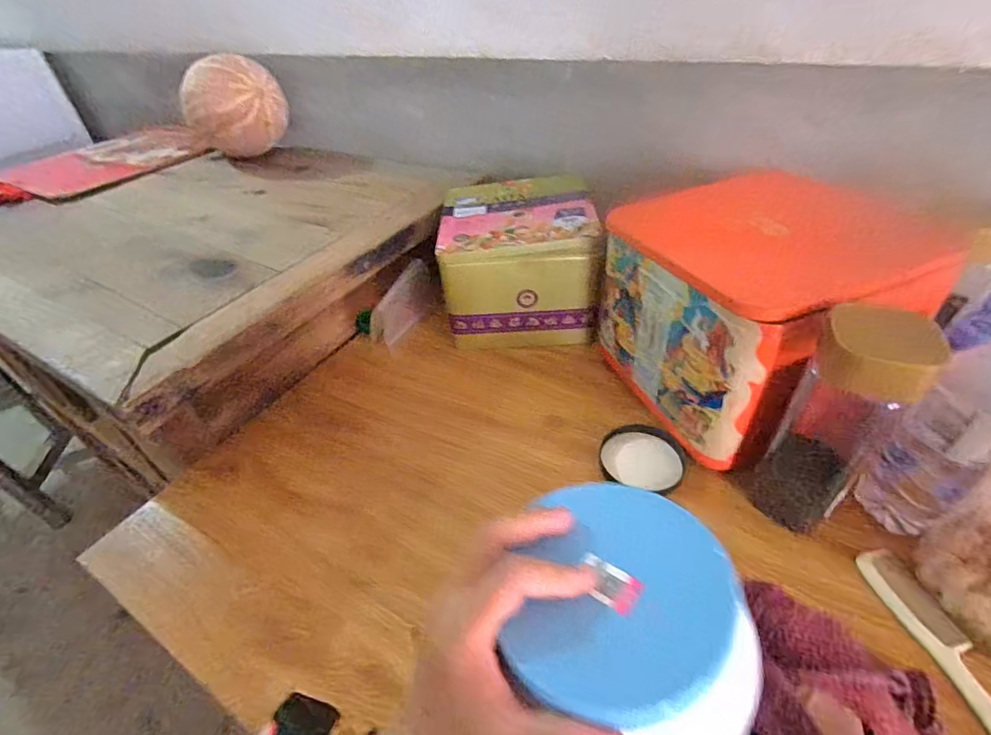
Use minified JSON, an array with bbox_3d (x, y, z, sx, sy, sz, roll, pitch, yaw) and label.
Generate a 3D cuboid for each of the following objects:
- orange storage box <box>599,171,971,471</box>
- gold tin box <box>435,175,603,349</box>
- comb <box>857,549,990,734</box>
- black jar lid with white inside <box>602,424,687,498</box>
[{"bbox_3d":[0.247,-0.044,0.490,0.188,0.199,0.215,-17,43,-13],"label":"orange storage box"},{"bbox_3d":[0.036,-0.143,0.657,0.190,0.159,0.182,0,42,6],"label":"gold tin box"},{"bbox_3d":[0.330,0.204,0.346,0.034,0.011,0.150,-7,42,-2],"label":"comb"},{"bbox_3d":[0.151,0.094,0.492,0.082,0.017,0.073,18,46,24],"label":"black jar lid with white inside"}]

